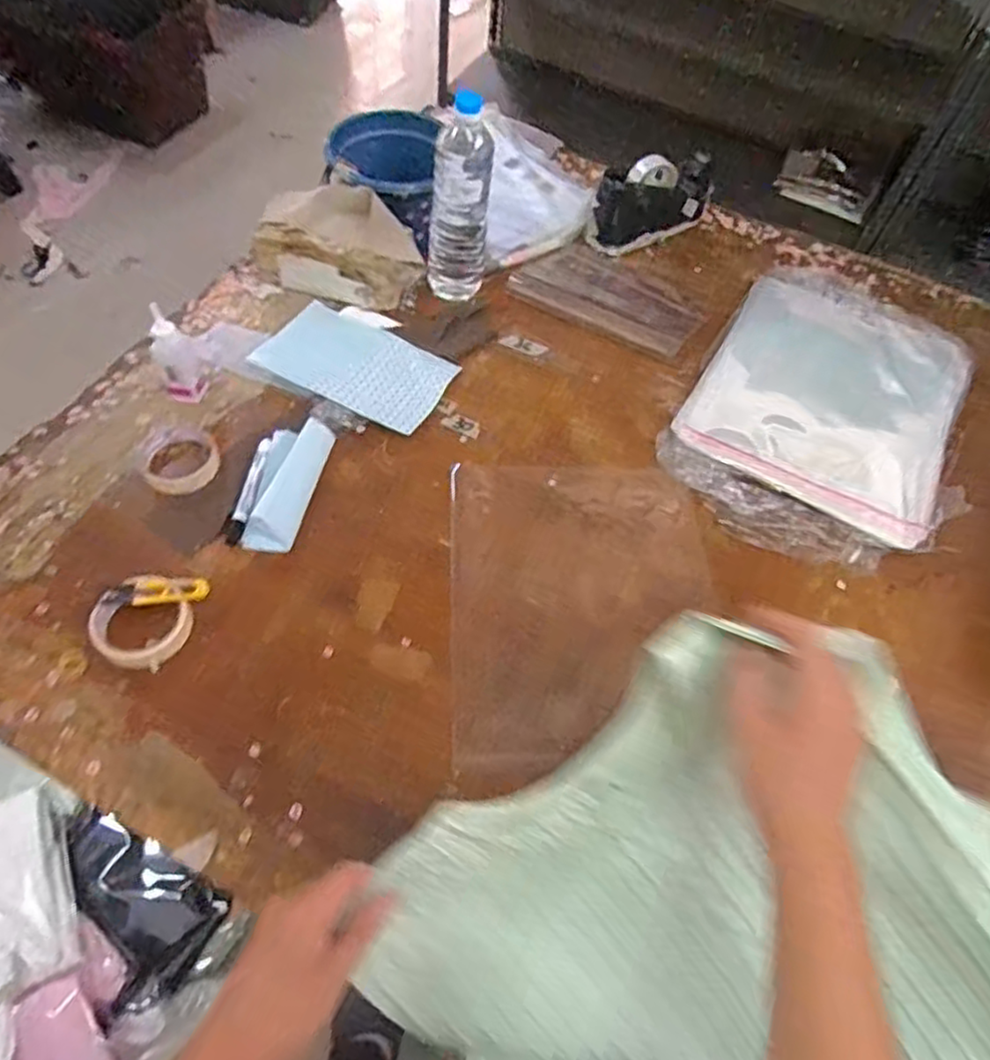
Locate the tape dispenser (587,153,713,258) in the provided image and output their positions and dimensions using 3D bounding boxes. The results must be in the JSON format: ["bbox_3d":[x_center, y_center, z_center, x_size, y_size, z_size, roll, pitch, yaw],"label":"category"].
[{"bbox_3d":[0.250,-0.527,1.076,0.208,0.102,0.084,-29,65,-21],"label":"tape dispenser"}]

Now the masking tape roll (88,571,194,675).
[{"bbox_3d":[-0.351,0.091,0.675,0.086,0.026,0.092,-35,68,-24],"label":"masking tape roll"}]

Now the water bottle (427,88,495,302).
[{"bbox_3d":[-0.043,-0.421,0.898,0.071,0.256,0.081,-32,67,-23],"label":"water bottle"}]

